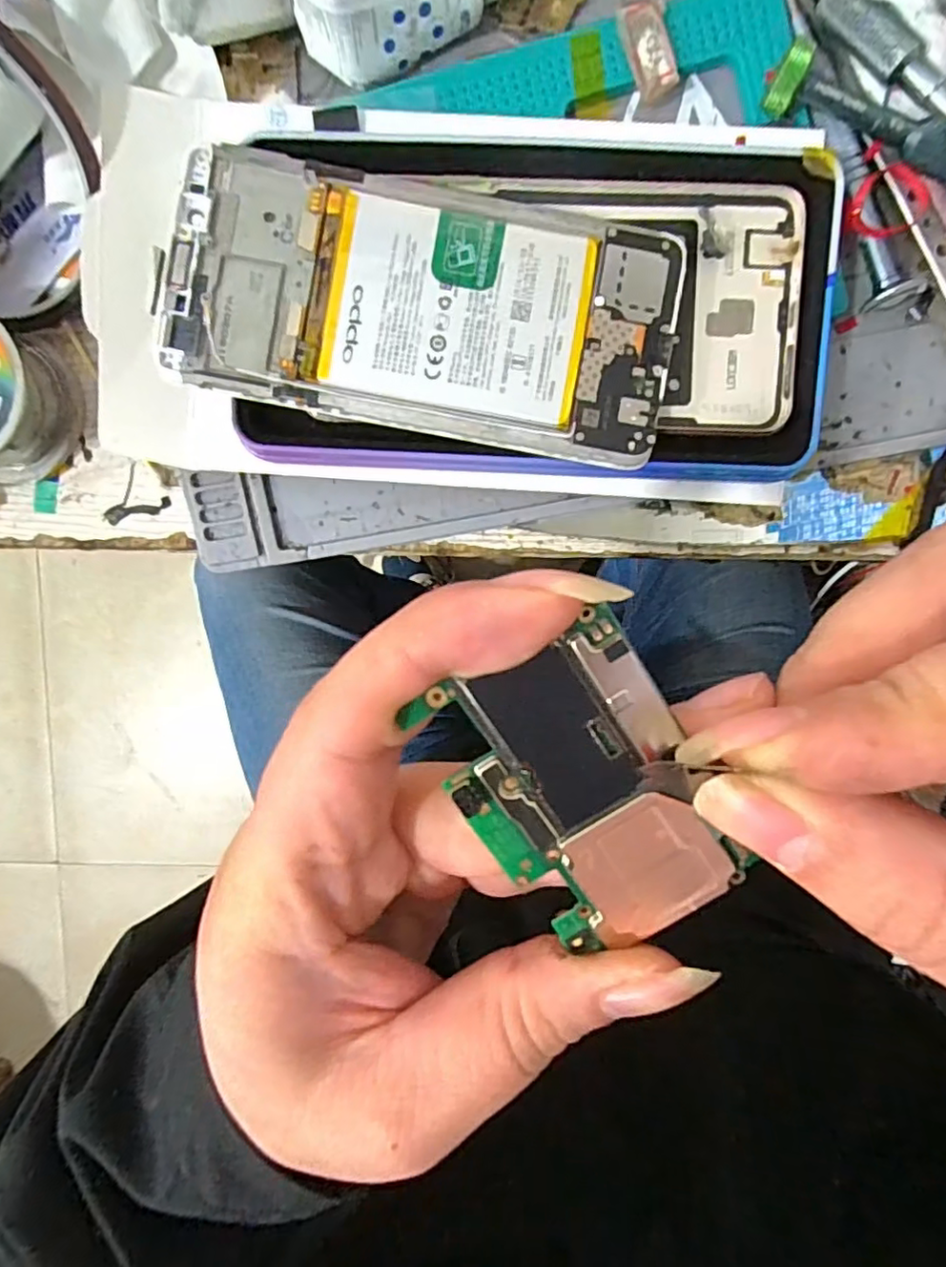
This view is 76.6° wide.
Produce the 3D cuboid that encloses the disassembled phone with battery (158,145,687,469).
[{"bbox_3d":[-0.015,-0.100,0.184,0.152,0.004,0.073,10,91,-1],"label":"disassembled phone with battery"}]

